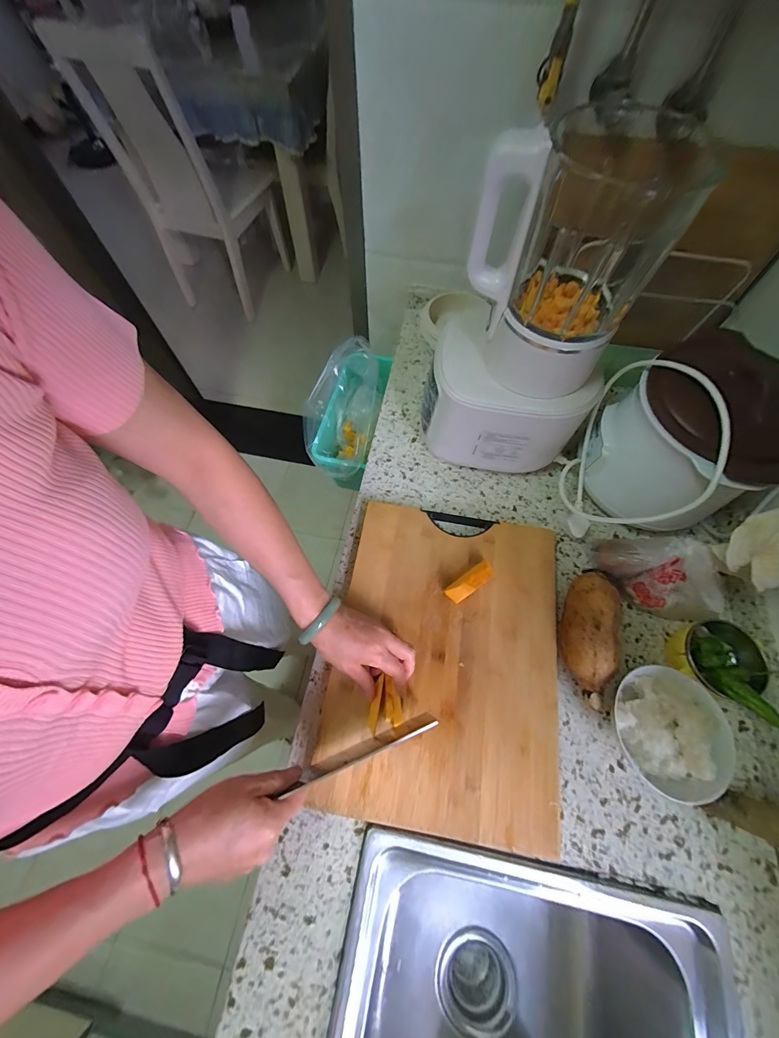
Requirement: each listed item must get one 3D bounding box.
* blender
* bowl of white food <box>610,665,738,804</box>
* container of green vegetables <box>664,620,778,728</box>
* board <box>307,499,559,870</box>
[{"bbox_3d":[0.175,-0.231,0.479,0.208,0.382,0.176,12,67,4],"label":"blender"},{"bbox_3d":[0.328,0.253,0.435,0.111,0.072,0.133,19,67,7],"label":"bowl of white food"},{"bbox_3d":[0.430,0.185,0.463,0.110,0.076,0.105,34,70,13],"label":"container of green vegetables"},{"bbox_3d":[0.074,0.175,0.480,0.285,0.025,0.394,9,66,2],"label":"board"}]

